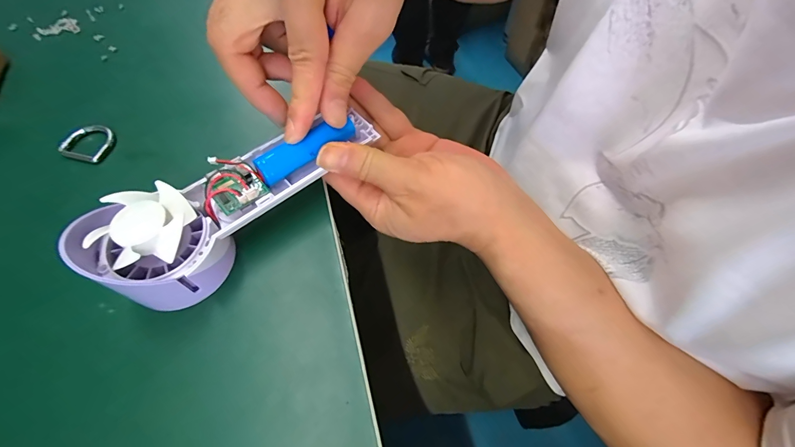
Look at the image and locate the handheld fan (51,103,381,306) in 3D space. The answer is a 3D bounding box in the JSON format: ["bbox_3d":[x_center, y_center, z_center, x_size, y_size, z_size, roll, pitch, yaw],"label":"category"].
[{"bbox_3d":[-0.089,-0.019,0.217,0.171,0.044,0.055,-38,68,-21],"label":"handheld fan"}]

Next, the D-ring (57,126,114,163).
[{"bbox_3d":[-0.226,-0.060,0.267,0.031,0.007,0.031,15,61,8],"label":"D-ring"}]

